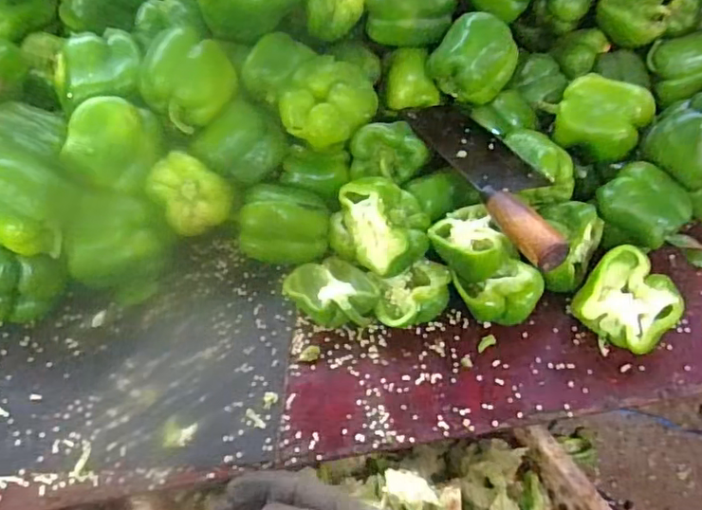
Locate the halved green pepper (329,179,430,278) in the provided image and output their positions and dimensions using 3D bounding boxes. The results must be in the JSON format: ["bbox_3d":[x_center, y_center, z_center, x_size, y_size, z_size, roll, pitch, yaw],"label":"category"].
[{"bbox_3d":[0.033,-0.032,0.611,0.063,0.105,0.110,-19,72,-39],"label":"halved green pepper"}]

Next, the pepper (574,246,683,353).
[{"bbox_3d":[0.274,0.052,0.563,0.085,0.066,0.083,35,60,26],"label":"pepper"}]

